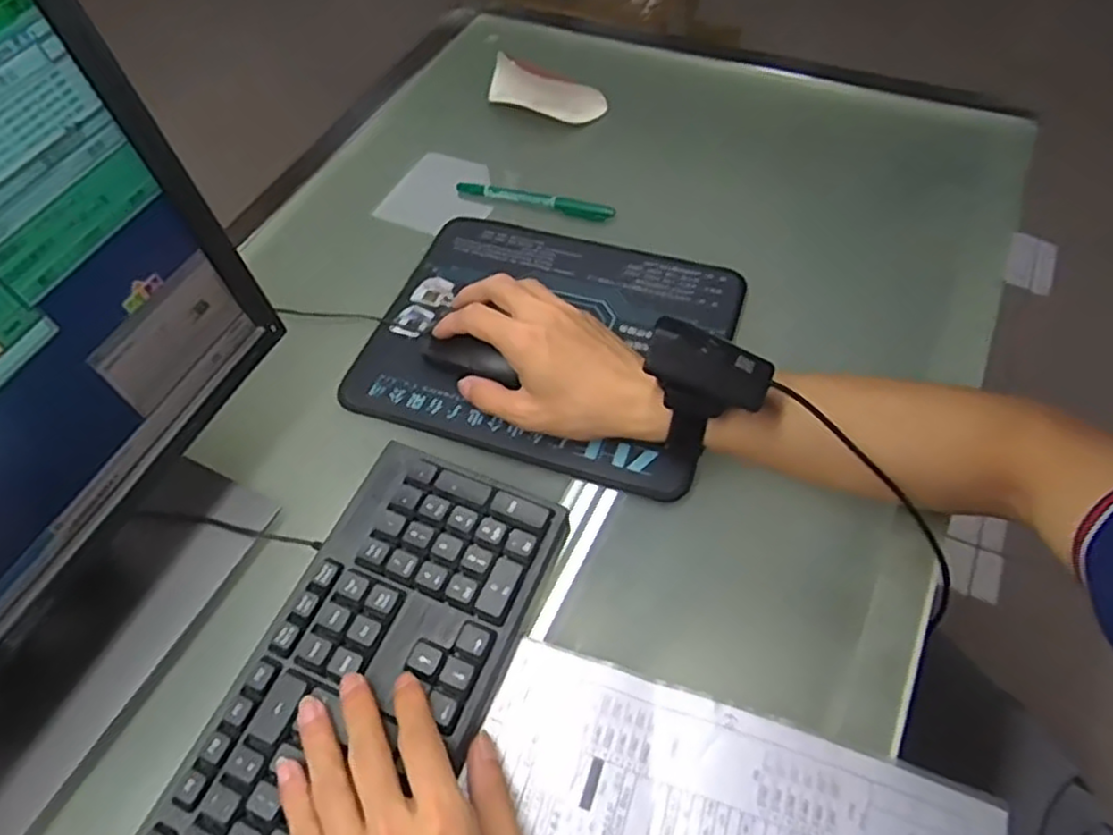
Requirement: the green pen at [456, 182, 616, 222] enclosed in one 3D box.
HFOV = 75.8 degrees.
[{"bbox_3d":[-0.019,-0.185,0.604,0.137,0.010,0.010,14,58,14],"label":"green pen"}]

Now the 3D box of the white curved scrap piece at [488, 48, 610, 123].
[{"bbox_3d":[-0.011,-0.303,0.665,0.112,0.050,0.026,16,59,15],"label":"white curved scrap piece"}]

